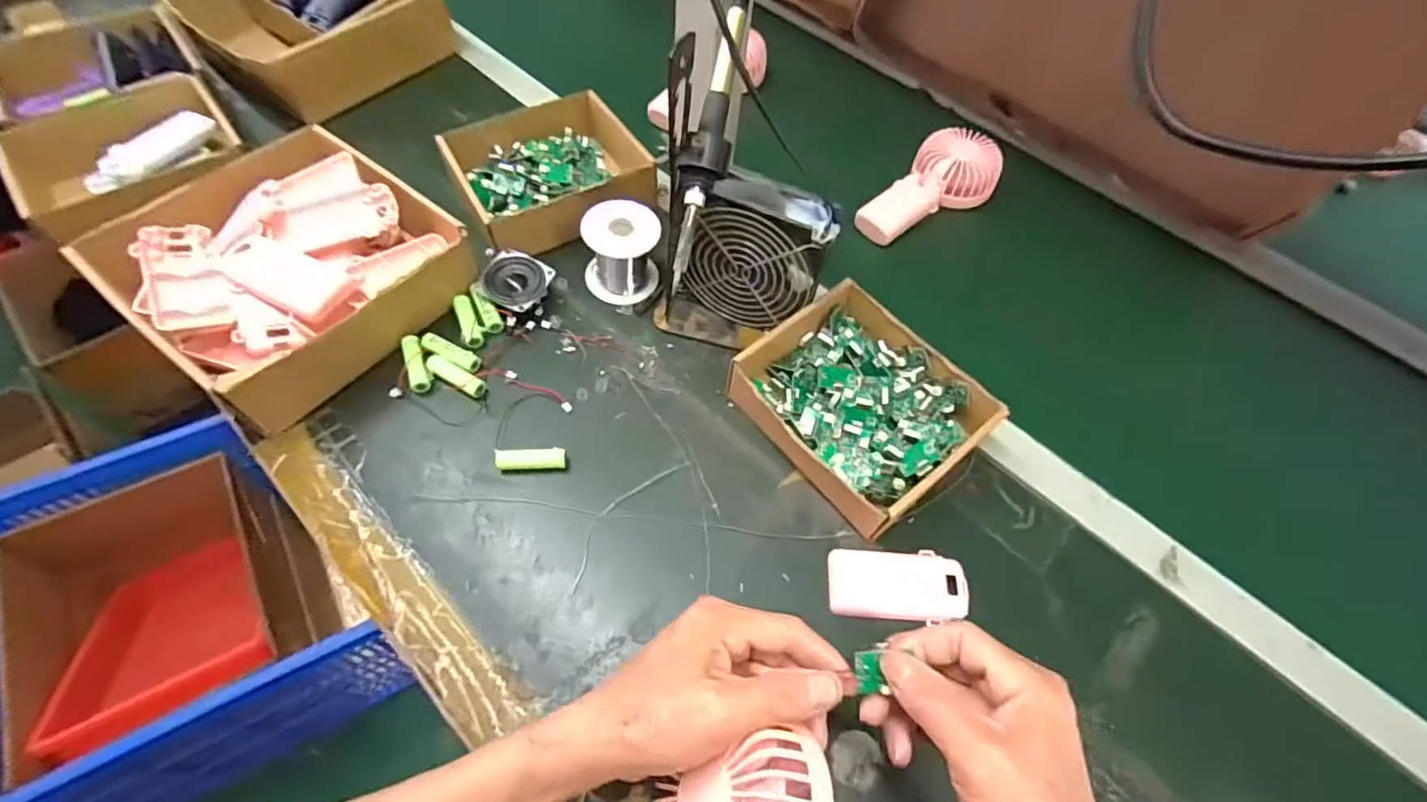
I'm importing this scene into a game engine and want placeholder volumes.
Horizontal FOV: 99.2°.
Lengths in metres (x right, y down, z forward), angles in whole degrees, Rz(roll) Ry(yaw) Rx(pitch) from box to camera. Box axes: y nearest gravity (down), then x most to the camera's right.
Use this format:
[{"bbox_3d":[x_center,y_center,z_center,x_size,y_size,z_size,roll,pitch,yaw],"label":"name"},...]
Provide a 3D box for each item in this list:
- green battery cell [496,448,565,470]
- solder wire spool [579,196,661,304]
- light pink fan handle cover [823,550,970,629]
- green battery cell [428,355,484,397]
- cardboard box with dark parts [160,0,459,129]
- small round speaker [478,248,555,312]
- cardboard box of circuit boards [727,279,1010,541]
[{"bbox_3d":[-0.137,0.044,0.456,0.050,0.015,0.015,-2,60,-5],"label":"green battery cell"},{"bbox_3d":[-0.080,-0.130,0.530,0.064,0.069,0.057,-7,60,-7],"label":"solder wire spool"},{"bbox_3d":[0.130,0.129,0.428,0.093,0.015,0.049,2,60,-3],"label":"light pink fan handle cover"},{"bbox_3d":[-0.208,-0.019,0.489,0.051,0.012,0.016,25,61,11],"label":"green battery cell"},{"bbox_3d":[-0.450,-0.430,0.679,0.221,0.084,0.219,37,62,17],"label":"cardboard box with dark parts"},{"bbox_3d":[-0.173,-0.102,0.532,0.051,0.029,0.052,2,60,-3],"label":"small round speaker"},{"bbox_3d":[0.111,0.002,0.477,0.149,0.051,0.166,-35,67,-21],"label":"cardboard box of circuit boards"}]

